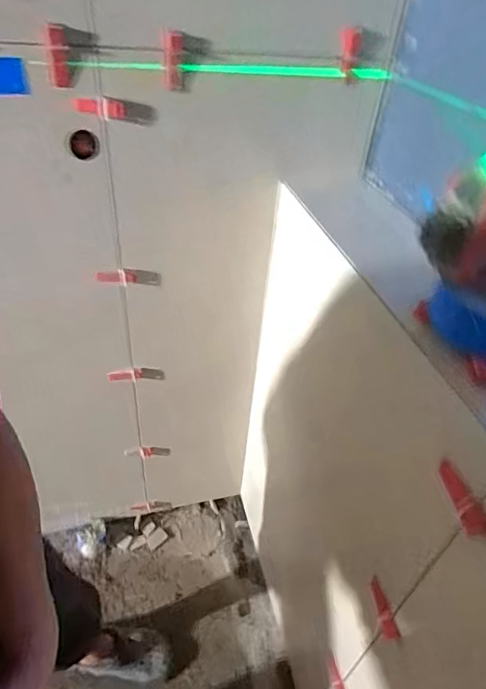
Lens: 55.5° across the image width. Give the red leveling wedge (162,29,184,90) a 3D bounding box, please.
[{"bbox_3d":[-0.099,-0.400,0.654,0.026,0.069,0.014,-1,39,-5],"label":"red leveling wedge"}]

